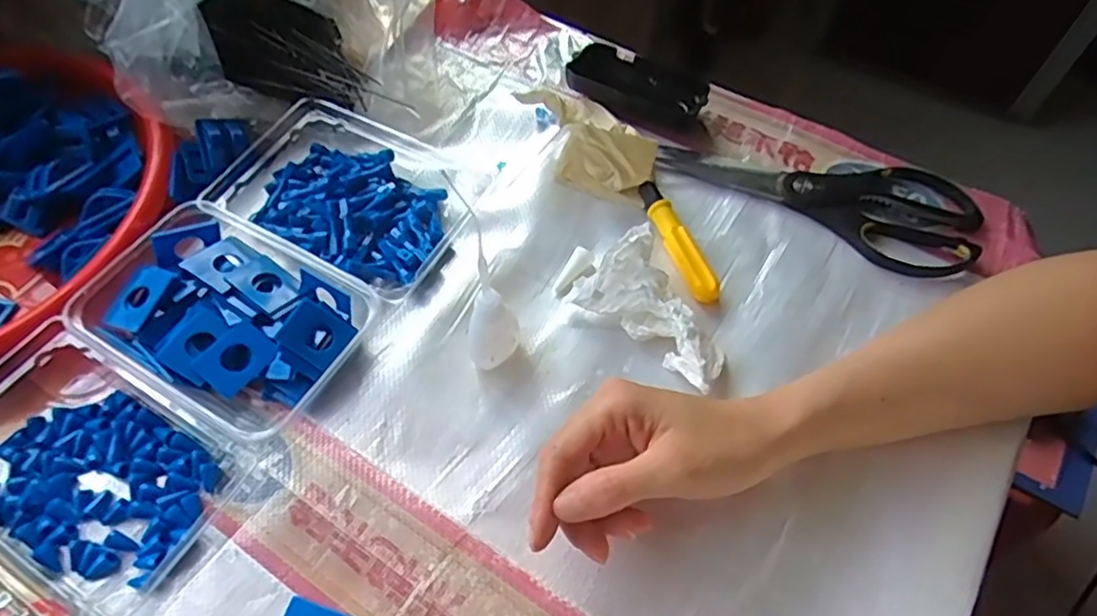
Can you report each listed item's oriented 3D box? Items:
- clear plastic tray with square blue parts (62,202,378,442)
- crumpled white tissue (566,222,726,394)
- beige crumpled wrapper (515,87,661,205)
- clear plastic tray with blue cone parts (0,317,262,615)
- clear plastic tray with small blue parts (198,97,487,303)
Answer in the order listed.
[{"bbox_3d":[-0.200,0.005,0.409,0.151,0.035,0.108,23,61,14],"label":"clear plastic tray with square blue parts"},{"bbox_3d":[0.069,-0.001,0.404,0.100,0.045,0.053,36,65,20],"label":"crumpled white tissue"},{"bbox_3d":[0.035,-0.128,0.478,0.107,0.051,0.072,37,65,20],"label":"beige crumpled wrapper"},{"bbox_3d":[-0.268,0.086,0.364,0.177,0.027,0.115,26,62,15],"label":"clear plastic tray with blue cone parts"},{"bbox_3d":[-0.147,-0.084,0.465,0.174,0.031,0.127,22,61,13],"label":"clear plastic tray with small blue parts"}]

